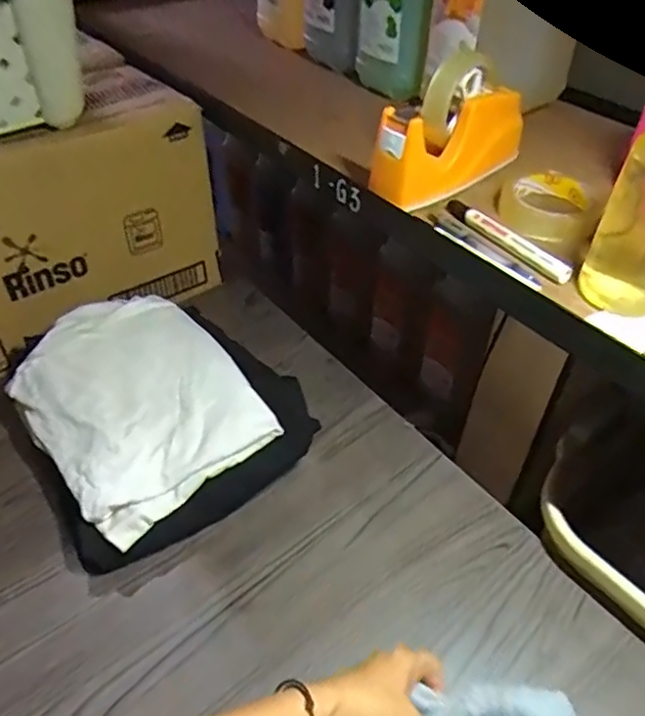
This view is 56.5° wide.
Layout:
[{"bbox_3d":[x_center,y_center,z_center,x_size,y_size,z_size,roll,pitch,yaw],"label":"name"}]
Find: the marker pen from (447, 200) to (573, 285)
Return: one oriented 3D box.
[{"bbox_3d":[0.169,-0.111,0.558,0.023,0.014,0.142,-25,50,-26],"label":"marker pen"}]

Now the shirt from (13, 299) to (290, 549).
[{"bbox_3d":[-0.215,0.045,0.680,0.204,0.069,0.283,-29,52,-28],"label":"shirt"}]

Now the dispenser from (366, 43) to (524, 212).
[{"bbox_3d":[0.133,-0.232,0.604,0.177,0.111,0.059,-30,52,-28],"label":"dispenser"}]

